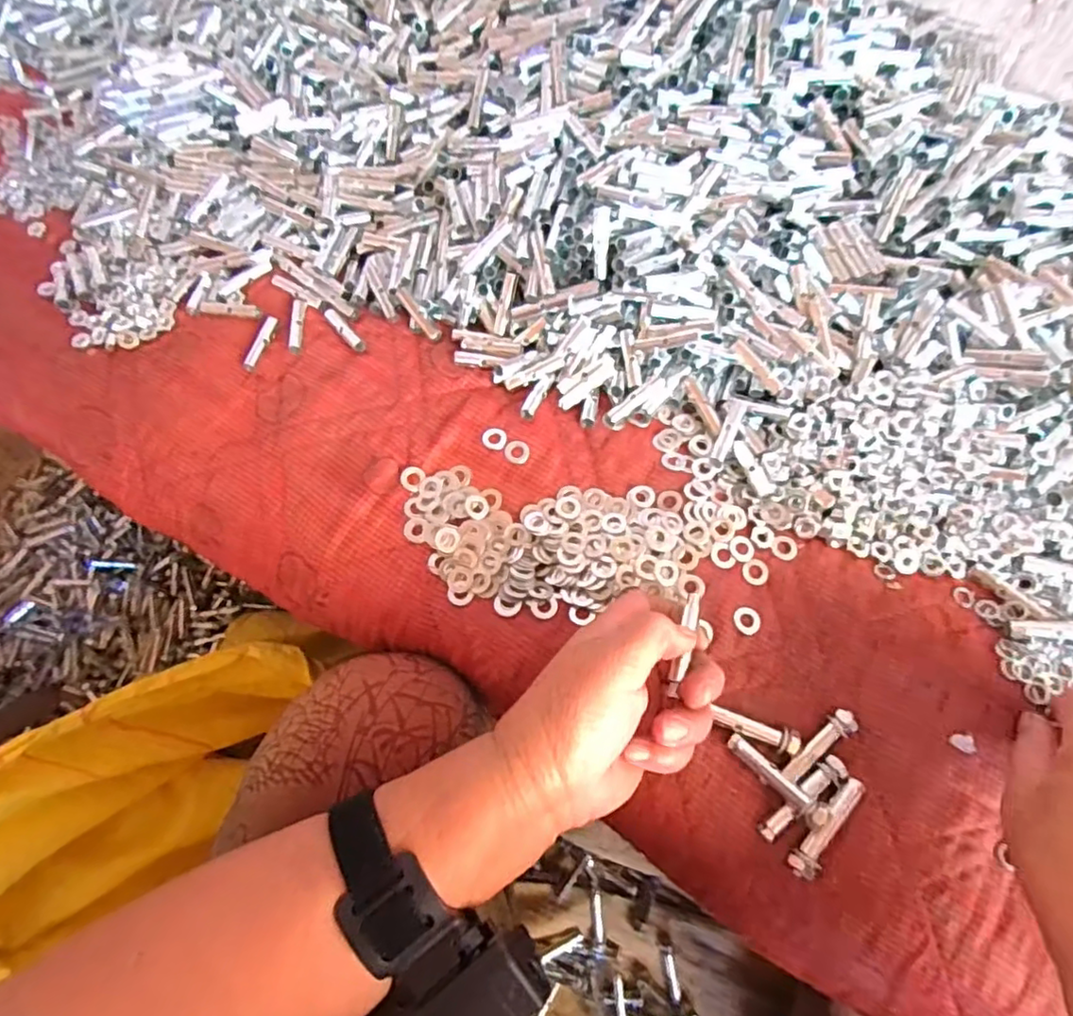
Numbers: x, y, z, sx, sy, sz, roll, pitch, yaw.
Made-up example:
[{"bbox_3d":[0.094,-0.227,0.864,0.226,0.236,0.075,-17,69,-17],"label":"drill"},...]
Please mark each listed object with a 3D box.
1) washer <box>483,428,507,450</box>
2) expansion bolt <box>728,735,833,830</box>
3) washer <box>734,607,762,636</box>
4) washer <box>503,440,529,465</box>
[{"bbox_3d":[-0.028,-0.046,0.408,0.016,0.004,0.016,0,67,0],"label":"washer"},{"bbox_3d":[0.127,0.144,0.324,0.059,0.011,0.013,39,72,15],"label":"expansion bolt"},{"bbox_3d":[0.124,0.066,0.361,0.016,0.004,0.017,0,67,0],"label":"washer"},{"bbox_3d":[-0.013,-0.037,0.403,0.016,0.004,0.016,0,67,0],"label":"washer"}]

